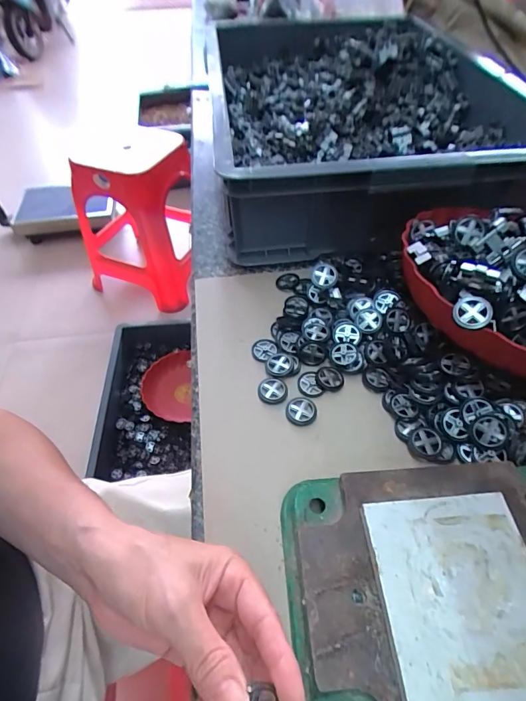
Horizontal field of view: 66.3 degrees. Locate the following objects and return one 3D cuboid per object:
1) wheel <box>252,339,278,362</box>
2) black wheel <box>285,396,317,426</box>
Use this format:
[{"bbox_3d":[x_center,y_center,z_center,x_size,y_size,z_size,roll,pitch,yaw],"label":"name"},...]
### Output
[{"bbox_3d":[0.001,0.000,0.412,0.025,0.005,0.024,-1,51,1],"label":"wheel"},{"bbox_3d":[0.035,0.054,0.363,0.027,0.005,0.028,9,52,9],"label":"black wheel"}]

